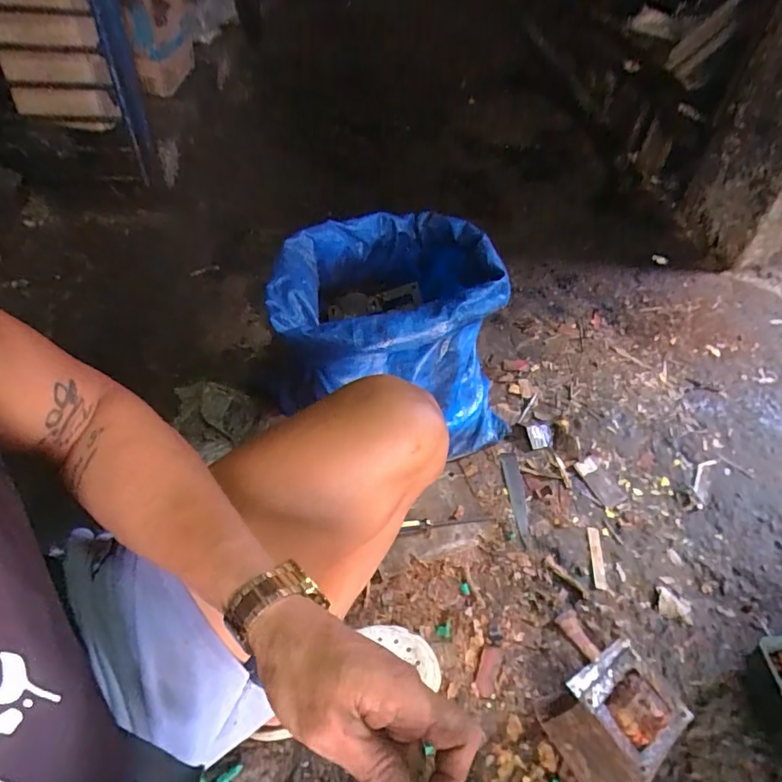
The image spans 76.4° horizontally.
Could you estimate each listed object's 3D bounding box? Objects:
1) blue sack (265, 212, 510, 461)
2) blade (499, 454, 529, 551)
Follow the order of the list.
[{"bbox_3d":[-0.014,-0.081,0.902,0.358,0.382,0.346,-21,51,-21],"label":"blue sack"},{"bbox_3d":[0.231,0.192,0.905,0.030,0.004,0.184,0,46,-4],"label":"blade"}]

